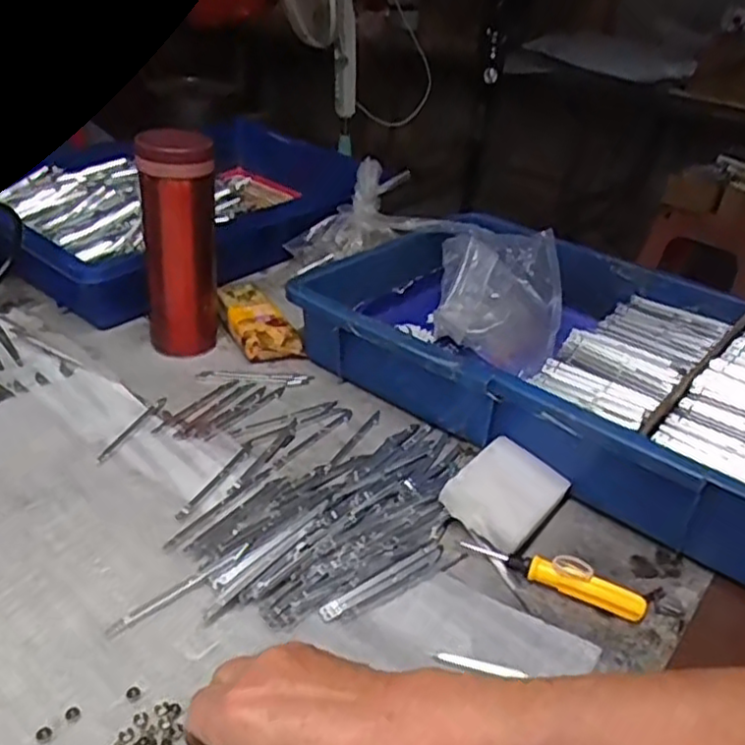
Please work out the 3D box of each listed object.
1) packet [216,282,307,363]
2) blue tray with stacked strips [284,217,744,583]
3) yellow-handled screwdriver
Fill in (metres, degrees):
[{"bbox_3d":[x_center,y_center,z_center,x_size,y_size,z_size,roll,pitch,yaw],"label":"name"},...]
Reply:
[{"bbox_3d":[-0.108,-0.046,0.664,0.054,0.036,0.104,-11,36,-25],"label":"packet"},{"bbox_3d":[0.170,-0.009,0.605,0.412,0.100,0.268,27,38,30],"label":"blue tray with stacked strips"},{"bbox_3d":[0.112,0.124,0.441,0.111,0.022,0.014,19,34,20],"label":"yellow-handled screwdriver"}]

